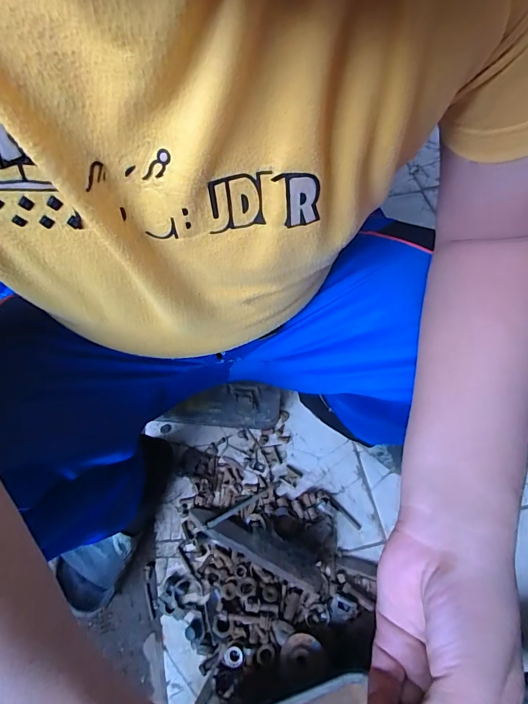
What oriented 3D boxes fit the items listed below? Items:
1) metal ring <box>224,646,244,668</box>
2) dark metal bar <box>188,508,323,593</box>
[{"bbox_3d":[-0.046,0.467,0.618,0.029,0.004,0.027,-1,63,2],"label":"metal ring"},{"bbox_3d":[-0.021,0.317,0.672,0.250,0.049,0.052,17,66,23],"label":"dark metal bar"}]

